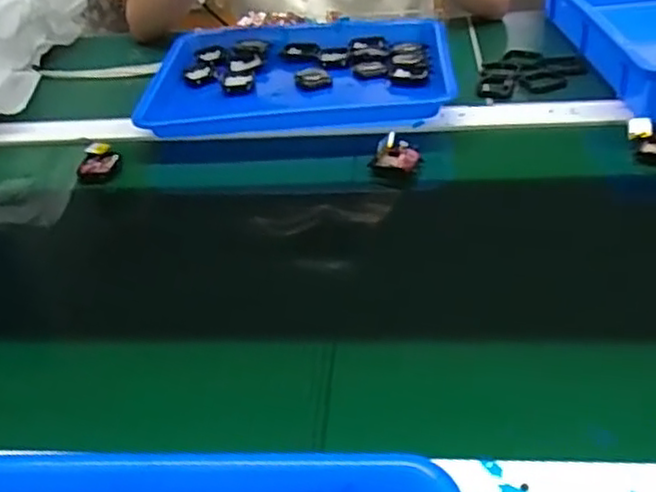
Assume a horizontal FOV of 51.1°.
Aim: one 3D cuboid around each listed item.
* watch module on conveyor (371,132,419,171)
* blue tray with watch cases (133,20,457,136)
[{"bbox_3d":[0.066,-0.089,0.647,0.042,0.023,0.028,18,44,27],"label":"watch module on conveyor"},{"bbox_3d":[-0.031,-0.198,0.785,0.331,0.036,0.221,-4,38,3],"label":"blue tray with watch cases"}]

